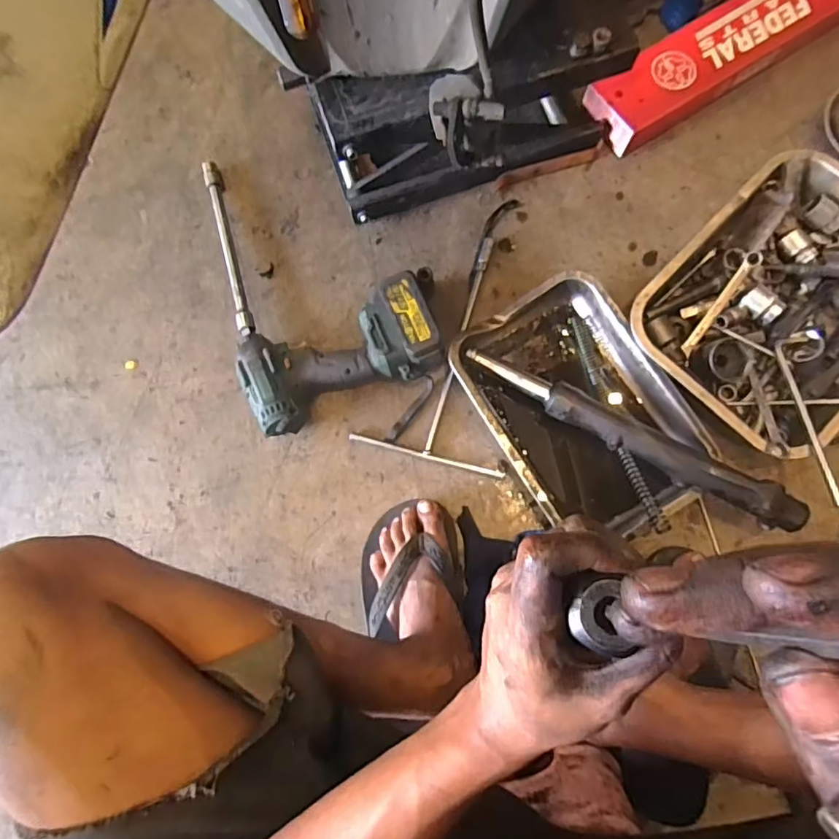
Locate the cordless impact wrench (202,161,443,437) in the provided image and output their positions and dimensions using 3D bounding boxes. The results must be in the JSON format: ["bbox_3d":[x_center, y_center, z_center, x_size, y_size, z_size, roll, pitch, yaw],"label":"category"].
[{"bbox_3d":[-0.126,-0.193,0.701,0.255,0.077,0.401,-14,77,-1],"label":"cordless impact wrench"}]

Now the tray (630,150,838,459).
[{"bbox_3d":[0.448,-0.137,0.672,0.272,0.065,0.355,44,82,10],"label":"tray"}]

